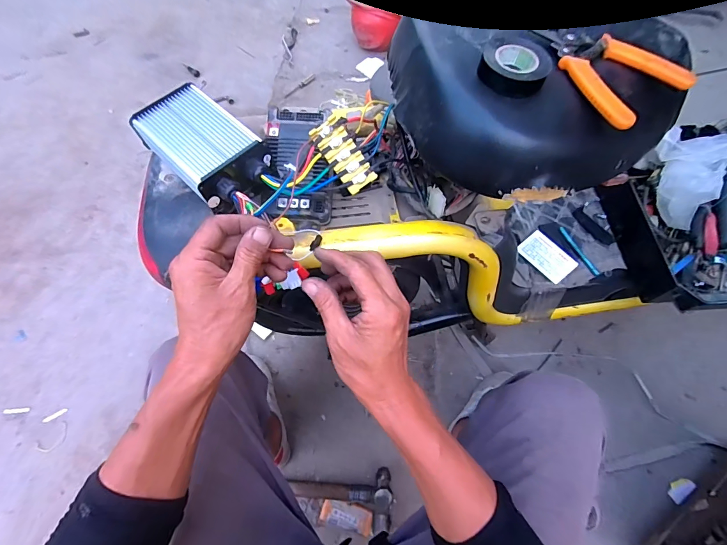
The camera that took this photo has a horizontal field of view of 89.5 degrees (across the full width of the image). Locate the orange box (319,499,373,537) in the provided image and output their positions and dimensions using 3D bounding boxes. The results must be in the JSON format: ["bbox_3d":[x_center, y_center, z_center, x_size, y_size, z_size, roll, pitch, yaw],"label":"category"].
[{"bbox_3d":[-0.035,0.530,0.796,0.116,0.026,0.050,3,61,21],"label":"orange box"}]

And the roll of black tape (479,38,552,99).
[{"bbox_3d":[0.139,-0.189,0.336,0.058,0.024,0.058,-1,62,1],"label":"roll of black tape"}]

